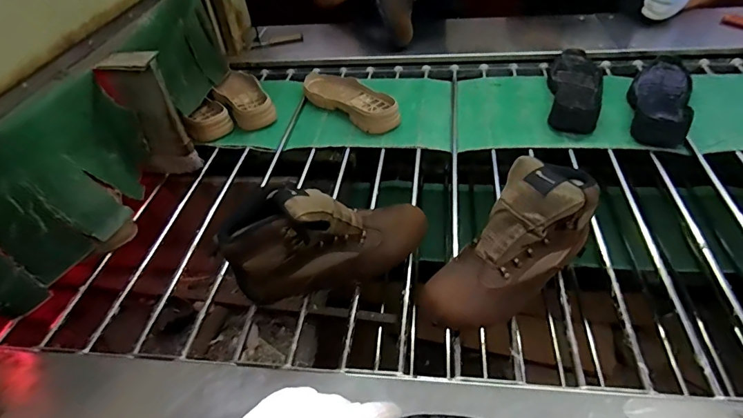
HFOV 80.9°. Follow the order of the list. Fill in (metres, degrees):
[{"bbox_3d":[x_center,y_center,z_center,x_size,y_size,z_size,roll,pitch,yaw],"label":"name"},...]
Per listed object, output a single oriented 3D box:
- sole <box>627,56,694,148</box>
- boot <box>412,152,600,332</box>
[{"bbox_3d":[0.580,-0.227,0.876,0.104,0.036,0.303,17,49,22],"label":"sole"},{"bbox_3d":[0.170,0.042,0.544,0.248,0.142,0.101,-31,50,-24],"label":"boot"}]

